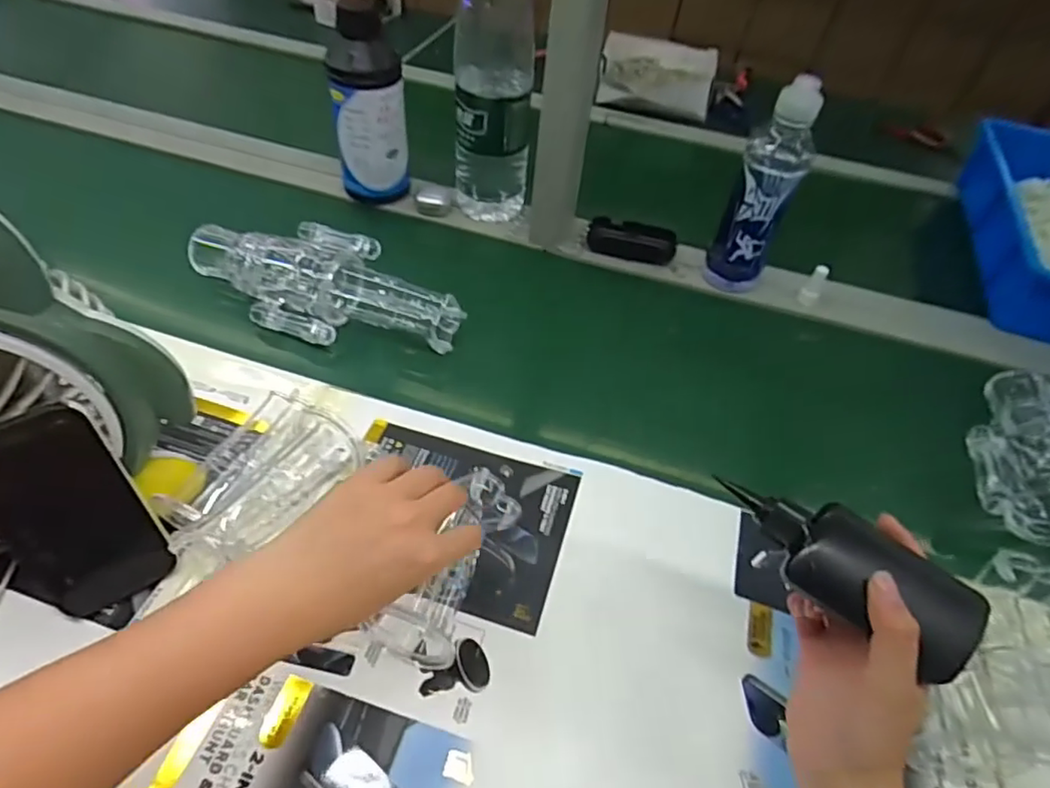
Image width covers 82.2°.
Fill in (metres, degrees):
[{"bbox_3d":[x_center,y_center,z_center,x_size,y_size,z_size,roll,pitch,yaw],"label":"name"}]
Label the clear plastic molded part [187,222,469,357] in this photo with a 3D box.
[{"bbox_3d":[-0.213,-0.120,0.639,0.290,0.054,0.114,18,50,9],"label":"clear plastic molded part"}]

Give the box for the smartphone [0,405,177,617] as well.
[{"bbox_3d":[-0.298,0.081,0.397,0.074,0.149,0.007,-26,35,-25],"label":"smartphone"}]

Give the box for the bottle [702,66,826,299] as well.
[{"bbox_3d":[0.265,-0.225,0.673,0.063,0.233,0.057,15,50,6],"label":"bottle"}]

